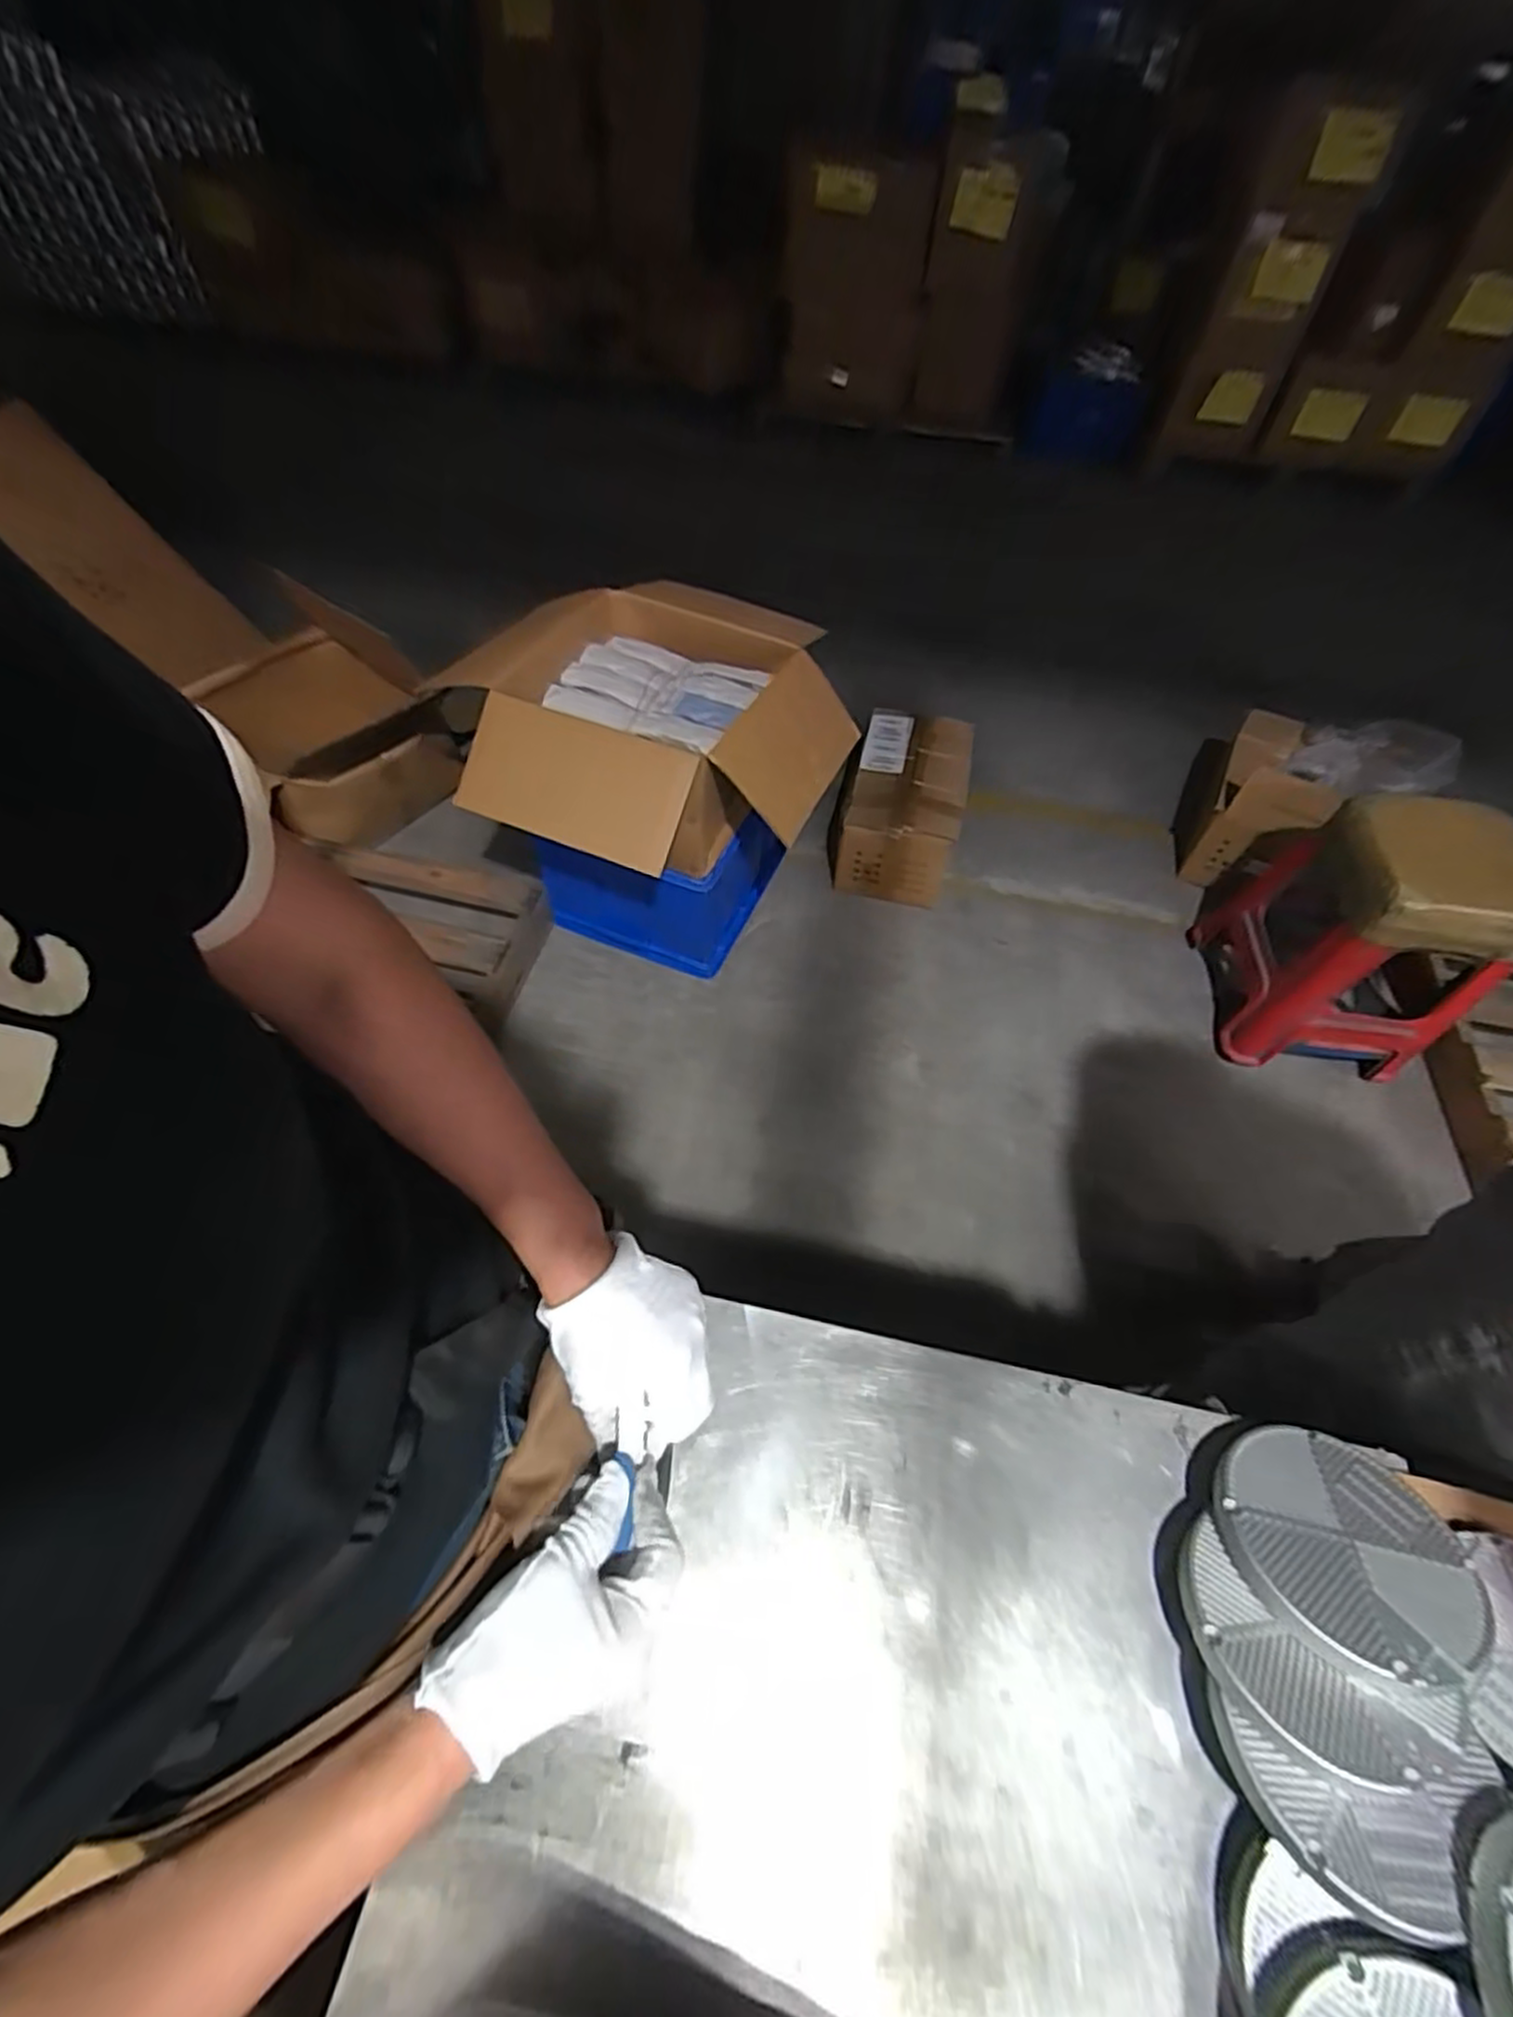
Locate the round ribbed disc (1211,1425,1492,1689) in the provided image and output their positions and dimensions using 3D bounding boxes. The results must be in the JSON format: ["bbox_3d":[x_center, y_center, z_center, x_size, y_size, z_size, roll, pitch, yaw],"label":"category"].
[{"bbox_3d":[0.368,0.335,0.469,0.140,0.013,0.131,3,37,0],"label":"round ribbed disc"}]

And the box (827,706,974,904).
[{"bbox_3d":[0.345,-0.485,1.814,0.284,0.240,0.430,14,56,8],"label":"box"}]

